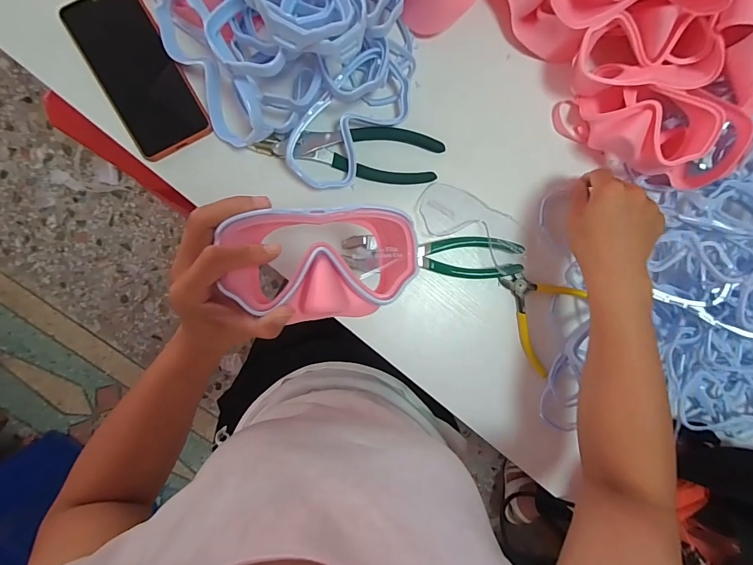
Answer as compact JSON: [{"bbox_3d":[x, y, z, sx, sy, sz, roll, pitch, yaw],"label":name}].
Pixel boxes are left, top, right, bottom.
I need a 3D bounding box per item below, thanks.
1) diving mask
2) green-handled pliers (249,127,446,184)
[{"bbox_3d":[-0.040,-0.015,0.296,0.136,0.050,0.080,-4,93,-6],"label":"diving mask"},{"bbox_3d":[-0.026,-0.139,0.405,0.194,0.032,0.055,3,92,-7],"label":"green-handled pliers"}]

